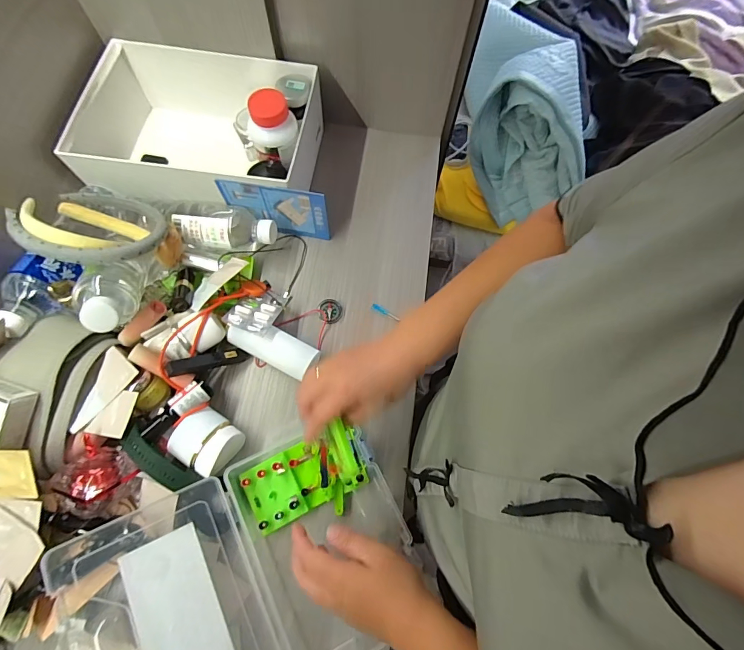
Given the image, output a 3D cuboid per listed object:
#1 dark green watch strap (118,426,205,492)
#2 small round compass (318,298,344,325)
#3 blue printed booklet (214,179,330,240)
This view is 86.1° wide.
[{"bbox_3d":[-0.230,0.149,0.432,0.090,0.016,0.027,38,74,-4],"label":"dark green watch strap"},{"bbox_3d":[-0.057,-0.019,0.553,0.033,0.005,0.035,0,71,-1],"label":"small round compass"},{"bbox_3d":[-0.128,-0.154,0.543,0.134,0.098,0.007,8,71,1],"label":"blue printed booklet"}]

